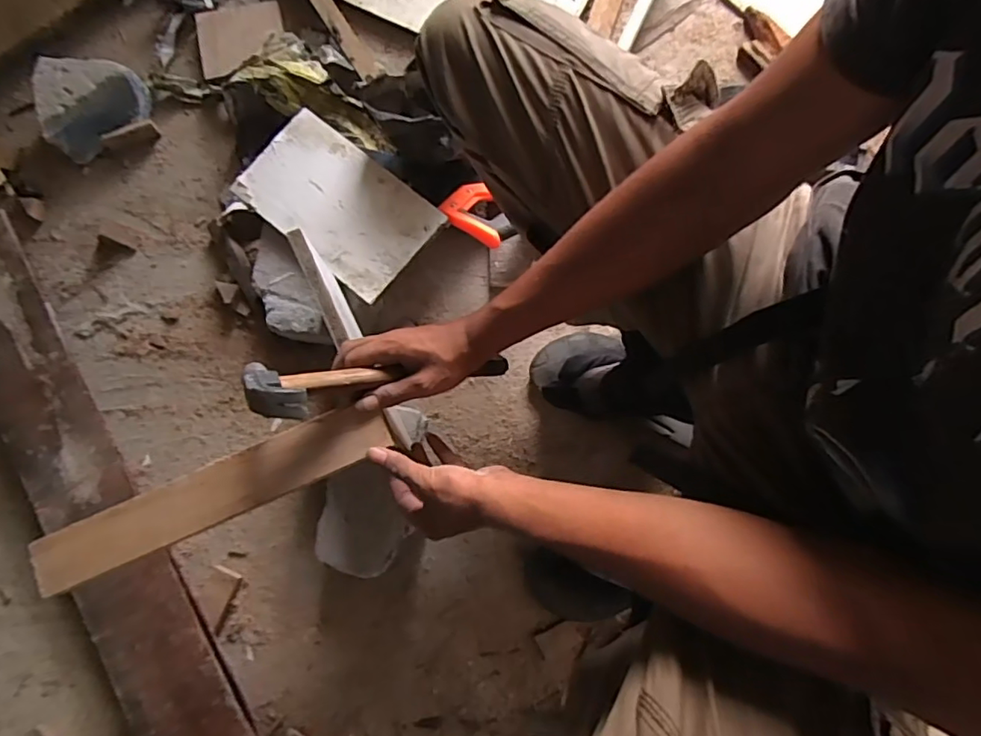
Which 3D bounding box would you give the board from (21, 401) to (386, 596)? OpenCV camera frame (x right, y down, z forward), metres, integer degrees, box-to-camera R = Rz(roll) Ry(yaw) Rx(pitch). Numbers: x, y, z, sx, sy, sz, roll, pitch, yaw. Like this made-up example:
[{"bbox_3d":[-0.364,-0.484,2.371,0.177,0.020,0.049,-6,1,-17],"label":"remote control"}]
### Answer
[{"bbox_3d":[-0.255,0.115,0.511,0.336,0.011,0.053,-23,80,-2],"label":"board"}]

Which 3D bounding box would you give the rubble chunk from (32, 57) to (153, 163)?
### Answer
[{"bbox_3d":[-0.577,-0.384,0.805,0.151,0.068,0.118,-41,81,-6],"label":"rubble chunk"}]

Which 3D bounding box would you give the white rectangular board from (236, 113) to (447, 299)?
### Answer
[{"bbox_3d":[-0.196,-0.212,0.720,0.246,0.008,0.142,39,83,8],"label":"white rectangular board"}]

